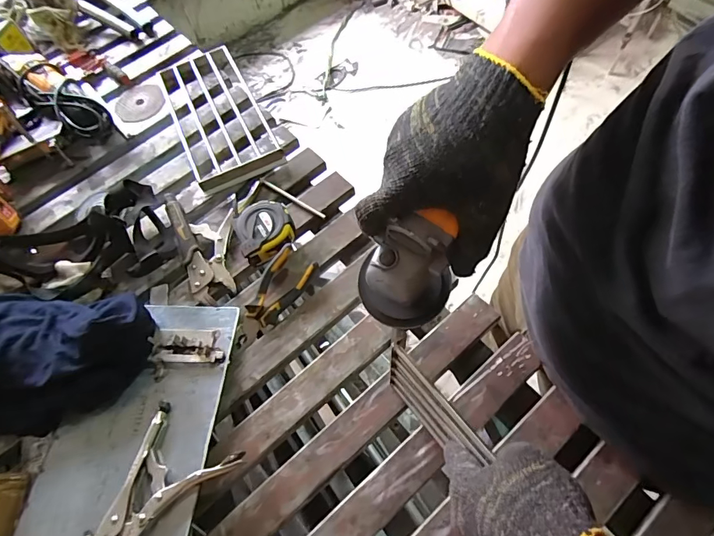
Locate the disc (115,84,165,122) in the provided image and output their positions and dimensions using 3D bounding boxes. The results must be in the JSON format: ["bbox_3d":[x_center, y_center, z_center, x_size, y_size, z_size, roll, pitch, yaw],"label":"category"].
[{"bbox_3d":[-0.428,-0.329,0.831,0.092,0.008,0.100,-4,62,7],"label":"disc"}]

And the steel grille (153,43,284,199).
[{"bbox_3d":[-0.256,-0.282,0.765,0.148,0.032,0.334,-26,63,-7],"label":"steel grille"}]

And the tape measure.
[{"bbox_3d":[-0.135,-0.055,0.634,0.085,0.049,0.083,-22,63,-5],"label":"tape measure"}]

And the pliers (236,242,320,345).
[{"bbox_3d":[-0.119,0.042,0.587,0.058,0.039,0.151,26,69,18],"label":"pliers"}]

